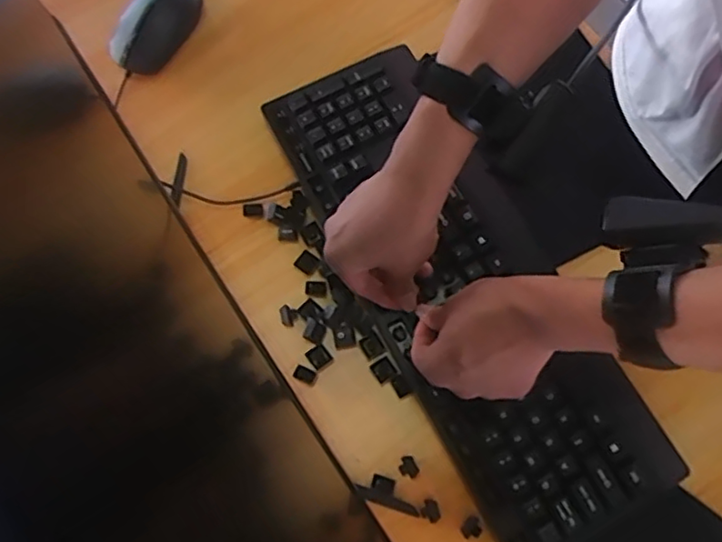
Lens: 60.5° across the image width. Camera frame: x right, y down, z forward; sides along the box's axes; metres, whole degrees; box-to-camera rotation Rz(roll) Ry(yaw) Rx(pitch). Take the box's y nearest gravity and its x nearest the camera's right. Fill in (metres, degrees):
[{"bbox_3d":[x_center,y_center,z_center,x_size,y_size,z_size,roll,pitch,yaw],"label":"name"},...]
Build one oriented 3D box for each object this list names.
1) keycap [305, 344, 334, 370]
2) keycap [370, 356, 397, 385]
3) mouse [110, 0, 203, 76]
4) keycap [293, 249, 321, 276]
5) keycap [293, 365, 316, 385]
[{"bbox_3d":[-0.034,0.071,0.510,0.017,0.005,0.018,-38,75,-11],"label":"keycap"},{"bbox_3d":[0.019,0.081,0.507,0.017,0.007,0.018,-30,74,-9],"label":"keycap"},{"bbox_3d":[-0.204,-0.247,0.610,0.054,0.033,0.106,30,74,10],"label":"mouse"},{"bbox_3d":[-0.047,-0.007,0.539,0.020,0.004,0.019,38,76,12],"label":"keycap"},{"bbox_3d":[-0.047,0.086,0.510,0.018,0.008,0.012,23,73,8],"label":"keycap"}]

